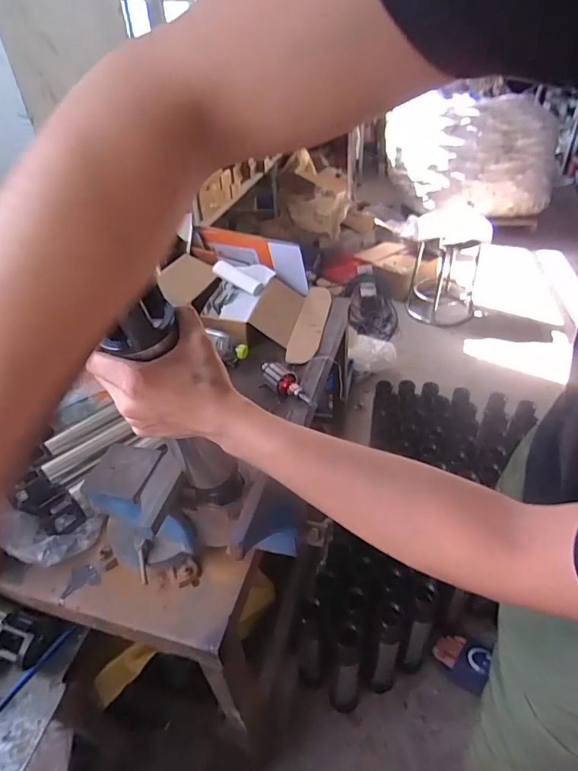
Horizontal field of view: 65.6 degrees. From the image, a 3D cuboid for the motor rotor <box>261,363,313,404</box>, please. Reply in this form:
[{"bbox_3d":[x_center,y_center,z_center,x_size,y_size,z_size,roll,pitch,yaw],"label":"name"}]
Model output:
[{"bbox_3d":[-0.005,-0.003,0.951,0.042,0.039,0.146,-25,44,-24],"label":"motor rotor"}]

